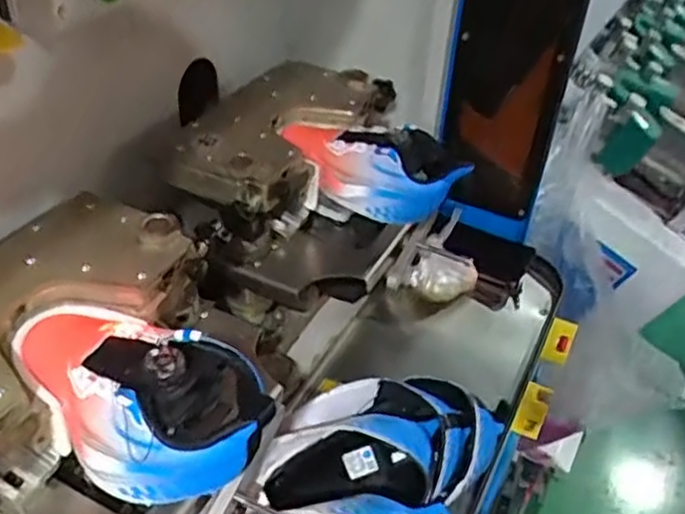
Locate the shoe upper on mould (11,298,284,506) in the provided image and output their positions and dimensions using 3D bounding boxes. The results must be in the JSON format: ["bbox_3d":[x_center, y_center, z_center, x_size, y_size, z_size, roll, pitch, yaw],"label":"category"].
[{"bbox_3d":[-0.152,0.088,0.492,0.232,0.069,0.114,26,44,26],"label":"shoe upper on mould"}]

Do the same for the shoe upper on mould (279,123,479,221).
[{"bbox_3d":[0.024,-0.104,0.751,0.227,0.076,0.099,28,45,28],"label":"shoe upper on mould"}]

